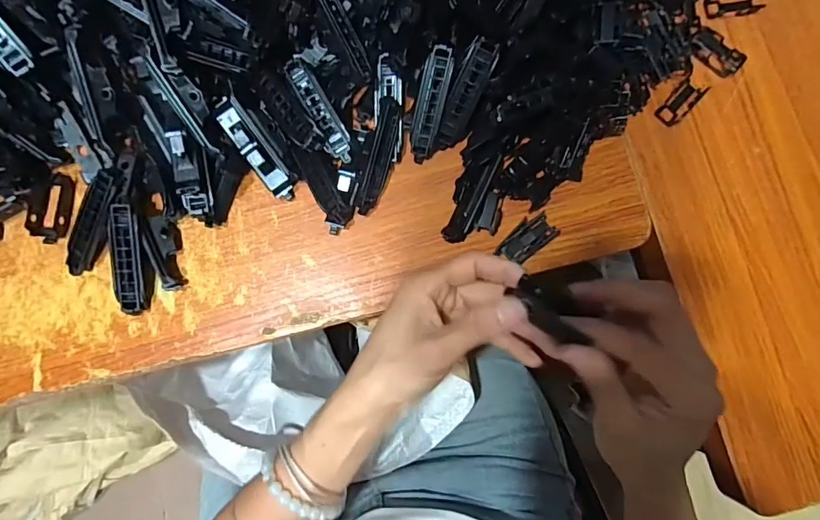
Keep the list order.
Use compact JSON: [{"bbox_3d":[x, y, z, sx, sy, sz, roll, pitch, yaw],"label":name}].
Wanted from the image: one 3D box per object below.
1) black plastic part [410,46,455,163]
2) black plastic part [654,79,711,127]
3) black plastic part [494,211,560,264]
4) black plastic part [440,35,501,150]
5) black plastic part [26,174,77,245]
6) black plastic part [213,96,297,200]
[{"bbox_3d":[0.014,-0.109,0.329,0.019,0.010,0.079,14,112,1],"label":"black plastic part"},{"bbox_3d":[0.208,-0.121,0.354,0.018,0.006,0.042,44,86,4],"label":"black plastic part"},{"bbox_3d":[0.085,-0.015,0.336,0.044,0.008,0.024,-39,86,-4],"label":"black plastic part"},{"bbox_3d":[0.039,-0.115,0.324,0.020,0.008,0.076,25,125,2],"label":"black plastic part"},{"bbox_3d":[-0.264,-0.039,0.339,0.026,0.007,0.051,8,85,0],"label":"black plastic part"},{"bbox_3d":[-0.109,-0.078,0.327,0.021,0.014,0.078,-35,104,-3],"label":"black plastic part"}]

